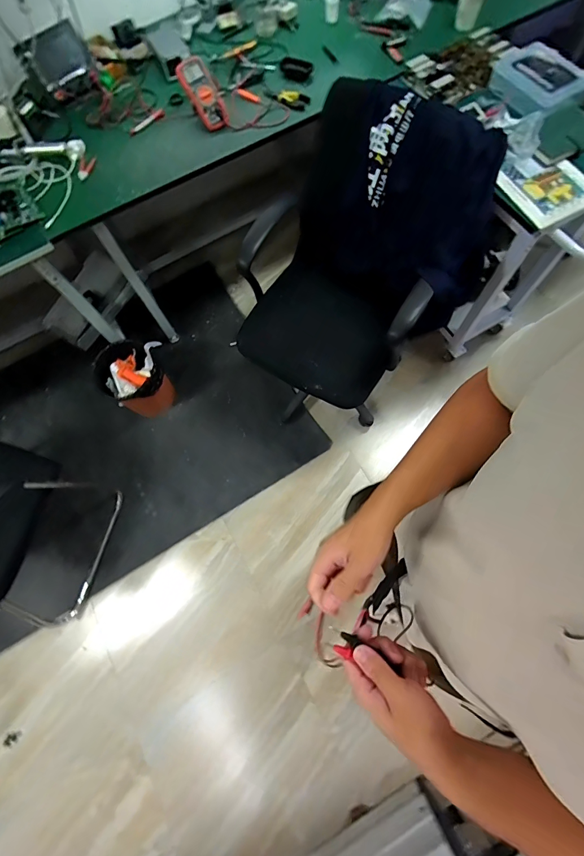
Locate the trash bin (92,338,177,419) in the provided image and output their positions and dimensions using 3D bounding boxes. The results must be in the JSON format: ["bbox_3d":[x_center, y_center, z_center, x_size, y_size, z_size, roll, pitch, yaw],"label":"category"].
[{"bbox_3d":[-0.642,-0.213,1.564,0.261,0.243,0.261,-1,72,3],"label":"trash bin"}]

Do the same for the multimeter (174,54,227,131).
[{"bbox_3d":[-0.257,-0.994,1.099,0.098,0.053,0.175,-41,115,-11],"label":"multimeter"}]

